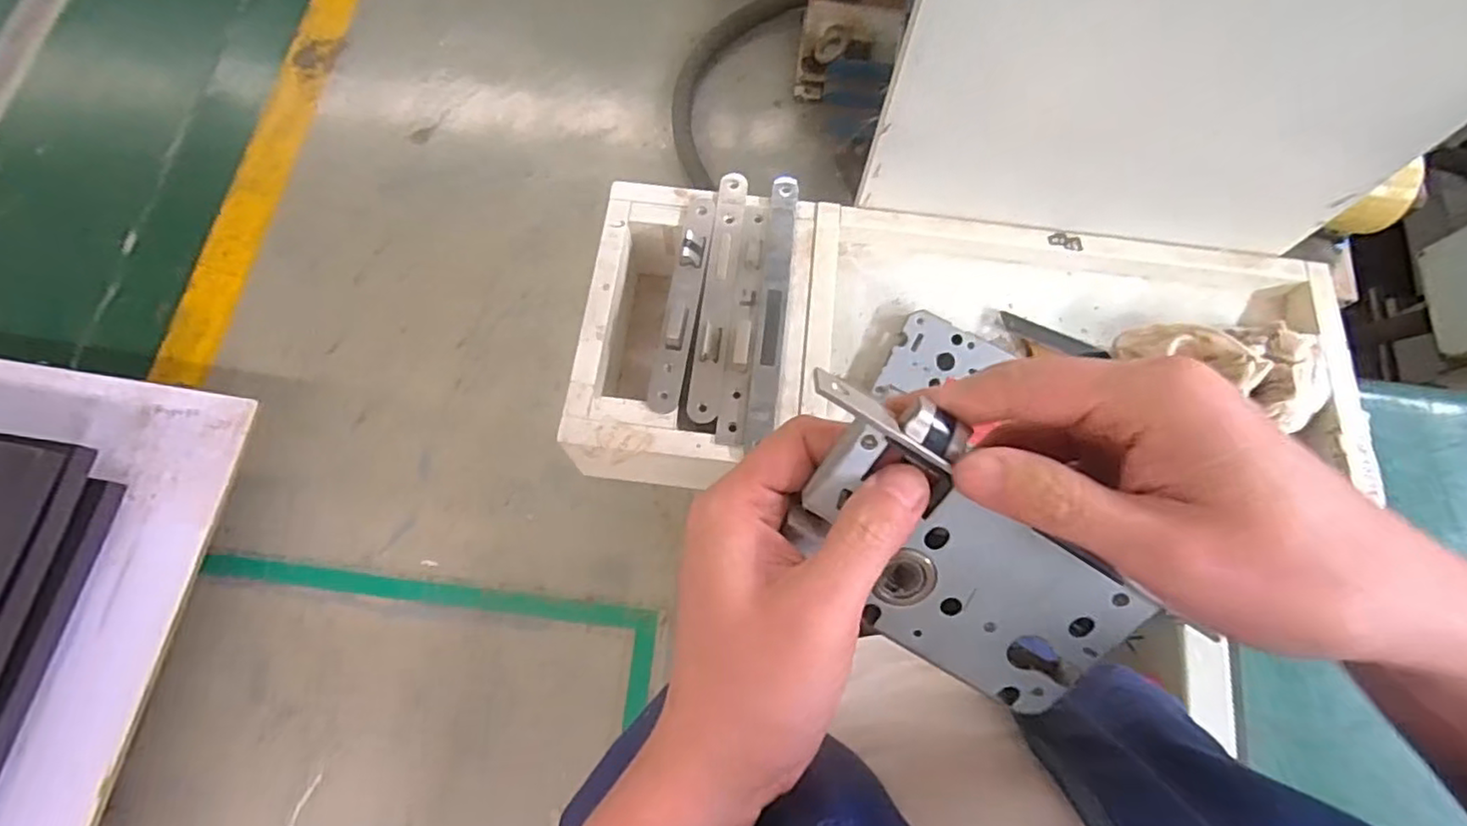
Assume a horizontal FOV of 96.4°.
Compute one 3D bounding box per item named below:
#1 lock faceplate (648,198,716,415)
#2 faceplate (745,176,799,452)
[{"bbox_3d":[-0.035,-0.083,0.477,0.023,0.015,0.173,8,73,2],"label":"lock faceplate"},{"bbox_3d":[0.029,-0.079,0.475,0.022,0.006,0.213,8,71,-3],"label":"faceplate"}]

